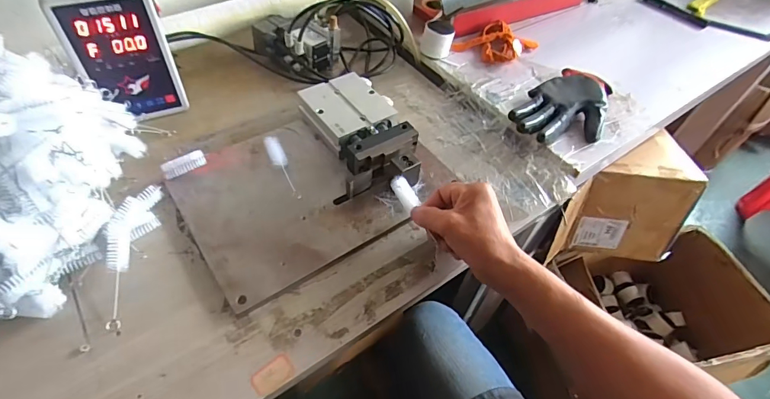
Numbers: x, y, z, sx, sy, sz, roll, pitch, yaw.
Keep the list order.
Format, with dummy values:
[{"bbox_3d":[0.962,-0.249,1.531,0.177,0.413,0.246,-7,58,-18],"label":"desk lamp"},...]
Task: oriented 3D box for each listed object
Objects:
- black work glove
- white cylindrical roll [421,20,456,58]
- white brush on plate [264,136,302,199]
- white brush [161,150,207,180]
[{"bbox_3d":[0.275,-0.140,0.625,0.118,0.035,0.205,31,55,19],"label":"black work glove"},{"bbox_3d":[0.087,-0.268,0.694,0.051,0.046,0.045,5,51,-1],"label":"white cylindrical roll"},{"bbox_3d":[-0.129,-0.042,0.524,0.020,0.012,0.105,-18,55,-19],"label":"white brush on plate"},{"bbox_3d":[-0.245,-0.043,0.507,0.051,0.014,0.018,-25,57,-9],"label":"white brush"}]

